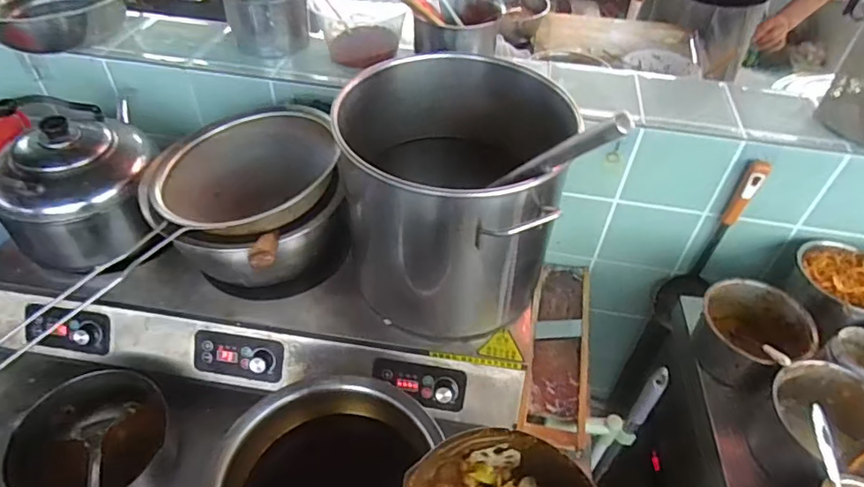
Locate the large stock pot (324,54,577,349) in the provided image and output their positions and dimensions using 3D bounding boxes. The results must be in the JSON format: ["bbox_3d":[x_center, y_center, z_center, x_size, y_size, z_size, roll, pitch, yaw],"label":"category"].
[{"bbox_3d":[0.029,-0.061,0.779,0.299,0.304,0.261,25,50,20],"label":"large stock pot"}]

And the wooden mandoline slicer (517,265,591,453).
[{"bbox_3d":[0.223,0.170,0.941,0.110,0.049,0.395,11,46,8],"label":"wooden mandoline slicer"}]

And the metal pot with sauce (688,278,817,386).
[{"bbox_3d":[0.493,0.143,0.860,0.153,0.099,0.153,1,46,-2],"label":"metal pot with sauce"}]

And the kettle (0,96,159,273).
[{"bbox_3d":[-0.565,-0.105,0.864,0.241,0.199,0.220,-30,54,-28],"label":"kettle"}]

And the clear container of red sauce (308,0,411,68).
[{"bbox_3d":[-0.123,-0.389,0.957,0.156,0.101,0.129,1,46,-2],"label":"clear container of red sauce"}]

